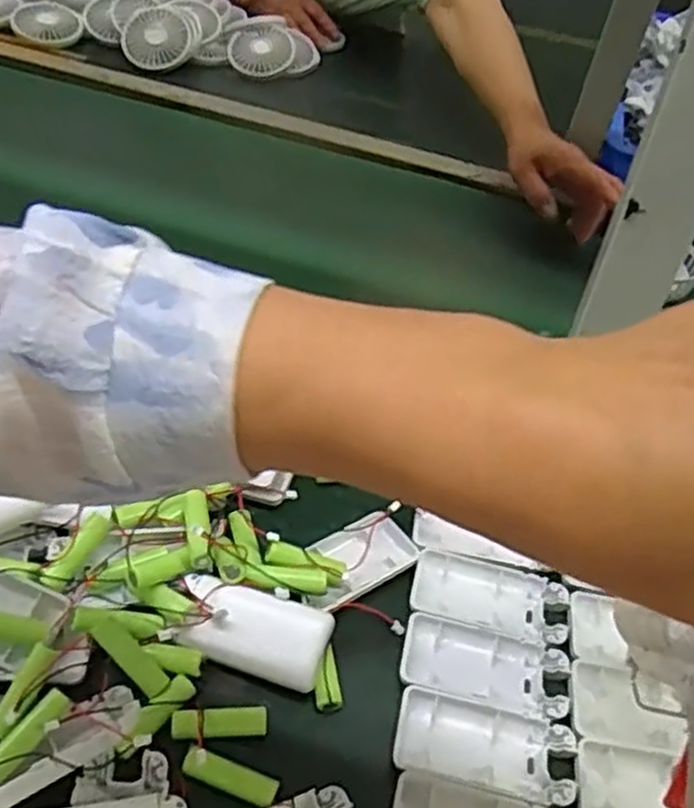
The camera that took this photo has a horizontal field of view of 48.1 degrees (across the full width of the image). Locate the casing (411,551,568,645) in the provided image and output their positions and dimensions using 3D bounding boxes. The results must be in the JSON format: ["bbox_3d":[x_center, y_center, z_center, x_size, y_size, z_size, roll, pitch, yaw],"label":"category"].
[{"bbox_3d":[0.088,0.123,0.490,0.095,0.019,0.047,13,45,5],"label":"casing"}]

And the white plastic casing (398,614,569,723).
[{"bbox_3d":[0.079,0.157,0.456,0.096,0.016,0.047,13,45,5],"label":"white plastic casing"}]

